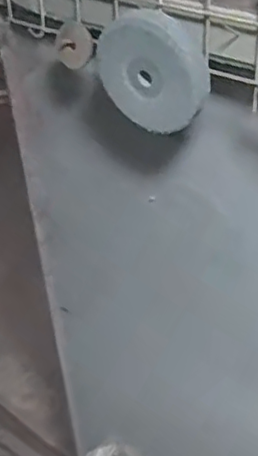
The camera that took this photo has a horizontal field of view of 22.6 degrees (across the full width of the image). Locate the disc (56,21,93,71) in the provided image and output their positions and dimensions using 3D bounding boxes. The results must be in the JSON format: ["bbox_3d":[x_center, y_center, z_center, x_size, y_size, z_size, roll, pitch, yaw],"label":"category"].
[{"bbox_3d":[-0.061,-0.200,0.713,0.043,0.048,0.013,-19,18,23],"label":"disc"}]

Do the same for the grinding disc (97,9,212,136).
[{"bbox_3d":[0.019,-0.158,0.648,0.121,0.116,0.025,19,44,28],"label":"grinding disc"}]

